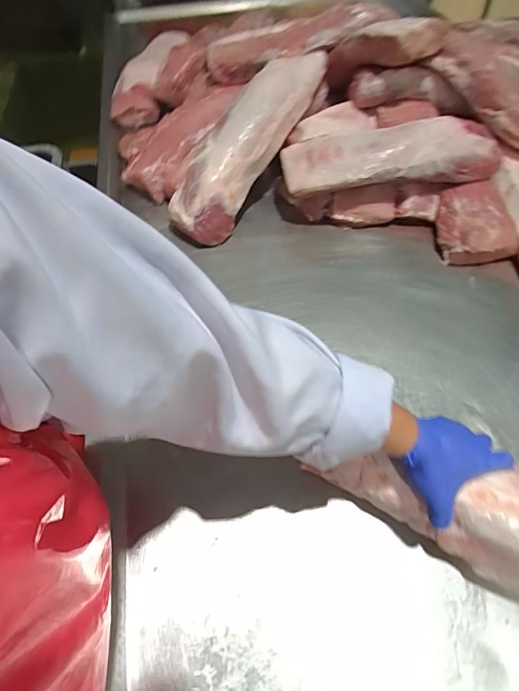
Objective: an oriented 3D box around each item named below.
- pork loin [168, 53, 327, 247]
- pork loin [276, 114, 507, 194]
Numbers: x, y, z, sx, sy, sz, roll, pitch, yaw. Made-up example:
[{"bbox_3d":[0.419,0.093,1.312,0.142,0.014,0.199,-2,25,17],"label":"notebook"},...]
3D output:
[{"bbox_3d":[-0.019,-0.435,0.830,0.139,0.114,0.496,25,76,19],"label":"pork loin"},{"bbox_3d":[0.262,-0.373,0.805,0.430,0.081,0.119,-5,56,0],"label":"pork loin"}]

